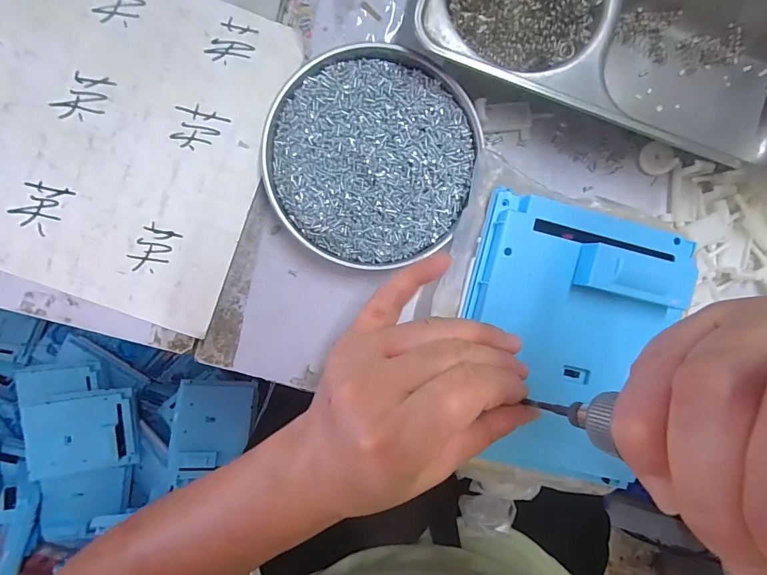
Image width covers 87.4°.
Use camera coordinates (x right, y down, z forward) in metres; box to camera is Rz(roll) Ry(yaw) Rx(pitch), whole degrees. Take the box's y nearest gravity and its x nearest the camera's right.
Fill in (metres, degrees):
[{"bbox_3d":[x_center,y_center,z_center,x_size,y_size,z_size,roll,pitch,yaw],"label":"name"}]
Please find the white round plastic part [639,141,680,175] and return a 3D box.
[{"bbox_3d":[0.191,-0.090,0.280,0.021,0.005,0.023,0,94,0],"label":"white round plastic part"}]

